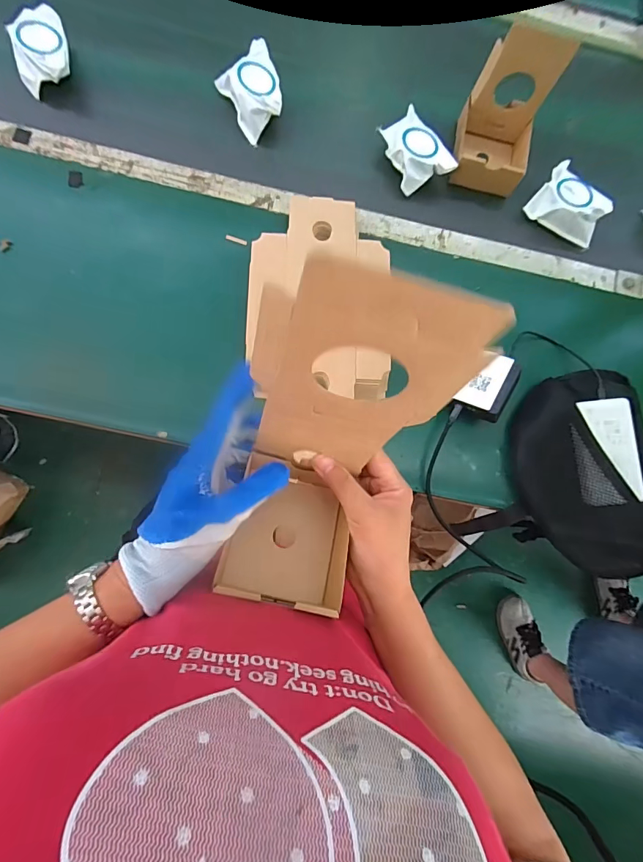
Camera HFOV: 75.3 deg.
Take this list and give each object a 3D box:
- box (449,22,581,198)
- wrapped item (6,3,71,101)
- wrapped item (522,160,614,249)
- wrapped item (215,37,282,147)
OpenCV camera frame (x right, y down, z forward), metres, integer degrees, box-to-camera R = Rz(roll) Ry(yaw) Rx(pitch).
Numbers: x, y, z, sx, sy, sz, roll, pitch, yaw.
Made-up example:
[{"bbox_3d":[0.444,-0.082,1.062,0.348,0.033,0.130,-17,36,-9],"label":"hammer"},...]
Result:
[{"bbox_3d":[0.258,-0.430,0.592,0.108,0.146,0.113,16,81,-3],"label":"box"},{"bbox_3d":[-0.388,-0.525,0.584,0.067,0.056,0.090,-11,83,-7],"label":"wrapped item"},{"bbox_3d":[0.376,-0.338,0.628,0.106,0.045,0.077,35,80,0],"label":"wrapped item"},{"bbox_3d":[-0.095,-0.490,0.609,0.076,0.056,0.098,-30,86,-9],"label":"wrapped item"}]

